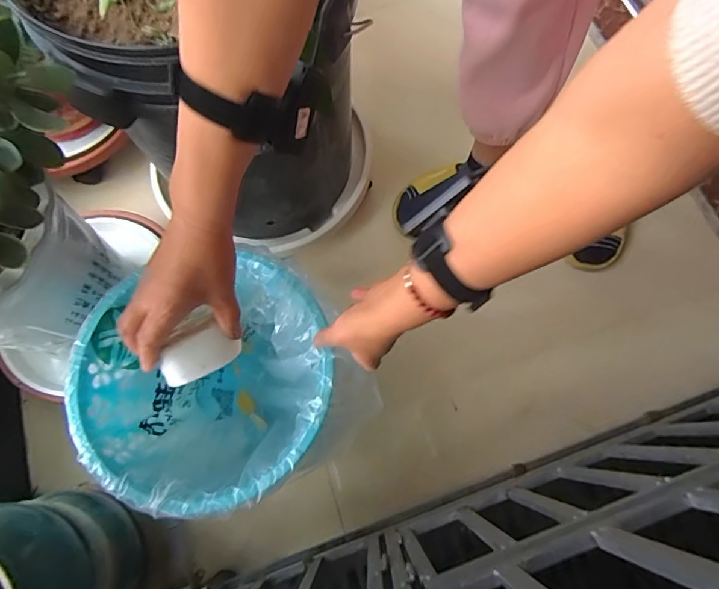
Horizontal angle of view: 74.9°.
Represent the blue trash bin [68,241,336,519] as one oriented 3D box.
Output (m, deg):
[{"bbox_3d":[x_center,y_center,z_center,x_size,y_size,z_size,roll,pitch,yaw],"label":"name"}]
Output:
[{"bbox_3d":[-0.170,0.121,0.623,0.277,0.249,0.267,-3,74,0],"label":"blue trash bin"}]

